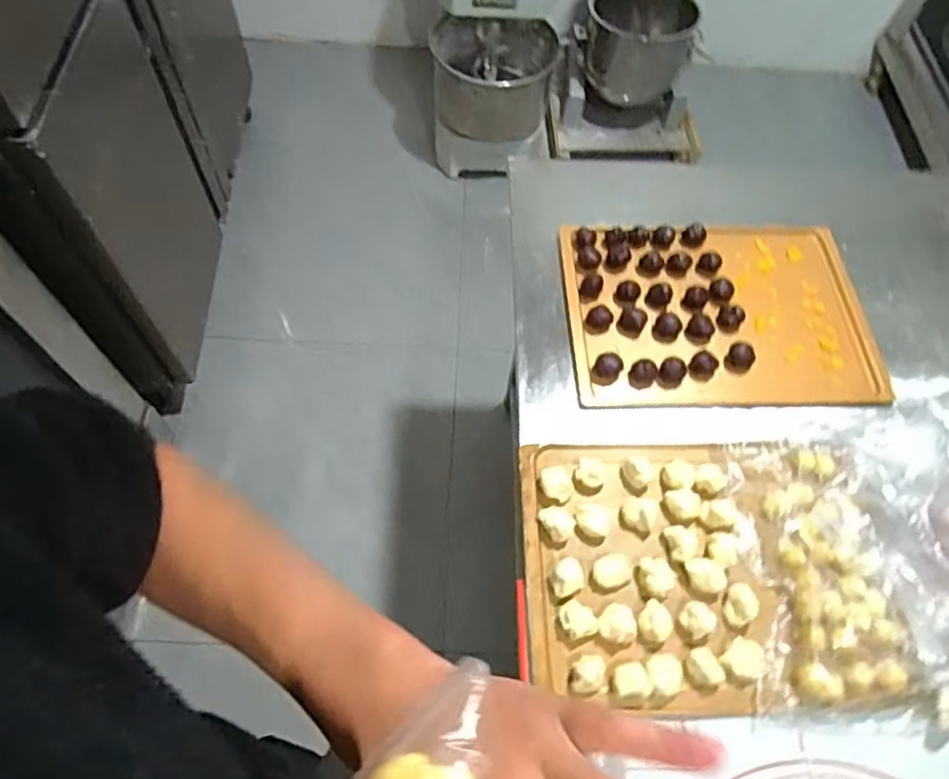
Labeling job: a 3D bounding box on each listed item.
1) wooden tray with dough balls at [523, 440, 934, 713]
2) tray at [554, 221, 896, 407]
[{"bbox_3d":[0.272,0.209,0.753,0.417,0.044,0.304,0,61,-3],"label":"wooden tray with dough balls"},{"bbox_3d":[0.355,-0.114,0.936,0.438,0.040,0.312,0,61,-3],"label":"tray"}]

